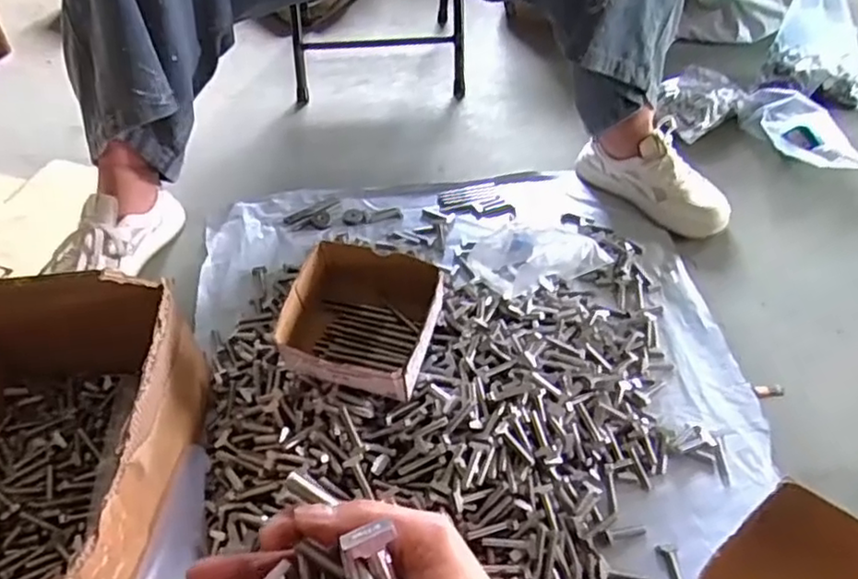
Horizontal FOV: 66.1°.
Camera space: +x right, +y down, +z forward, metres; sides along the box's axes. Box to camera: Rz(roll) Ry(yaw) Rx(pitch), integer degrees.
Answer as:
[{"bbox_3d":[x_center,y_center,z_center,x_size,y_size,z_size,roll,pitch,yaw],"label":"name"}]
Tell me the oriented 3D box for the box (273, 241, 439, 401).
[{"bbox_3d":[-0.075,0.033,0.724,0.157,0.082,0.133,10,47,10],"label":"box"}]

